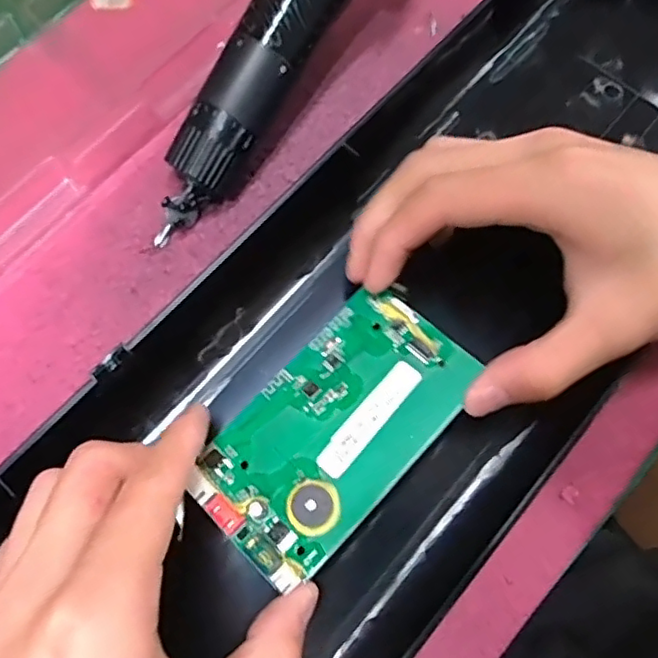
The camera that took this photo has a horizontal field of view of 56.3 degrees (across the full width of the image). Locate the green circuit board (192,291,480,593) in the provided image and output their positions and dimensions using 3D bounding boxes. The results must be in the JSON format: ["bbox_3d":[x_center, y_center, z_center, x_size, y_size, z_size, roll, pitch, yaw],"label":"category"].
[{"bbox_3d":[0.002,0.035,0.226,0.059,0.013,0.103,43,76,11],"label":"green circuit board"}]

